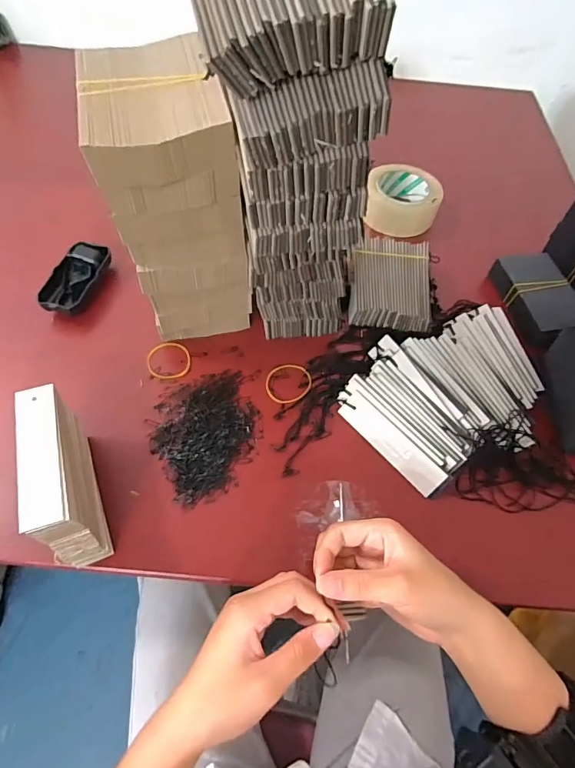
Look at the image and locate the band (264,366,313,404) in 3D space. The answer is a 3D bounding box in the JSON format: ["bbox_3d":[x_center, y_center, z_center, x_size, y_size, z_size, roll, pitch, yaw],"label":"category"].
[{"bbox_3d":[0.001,-0.001,0.500,0.053,0.004,0.053,-1,55,1],"label":"band"}]

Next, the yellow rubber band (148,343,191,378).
[{"bbox_3d":[-0.139,-0.028,0.506,0.049,0.004,0.049,3,58,-4],"label":"yellow rubber band"}]

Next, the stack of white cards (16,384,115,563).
[{"bbox_3d":[-0.200,0.082,0.387,0.040,0.084,0.144,-17,62,-13],"label":"stack of white cards"}]

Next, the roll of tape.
[{"bbox_3d":[0.174,-0.278,0.654,0.108,0.056,0.108,12,58,2],"label":"roll of tape"}]

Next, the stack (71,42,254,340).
[{"bbox_3d":[-0.106,-0.161,0.429,0.112,0.251,0.126,-13,61,-11],"label":"stack"}]

